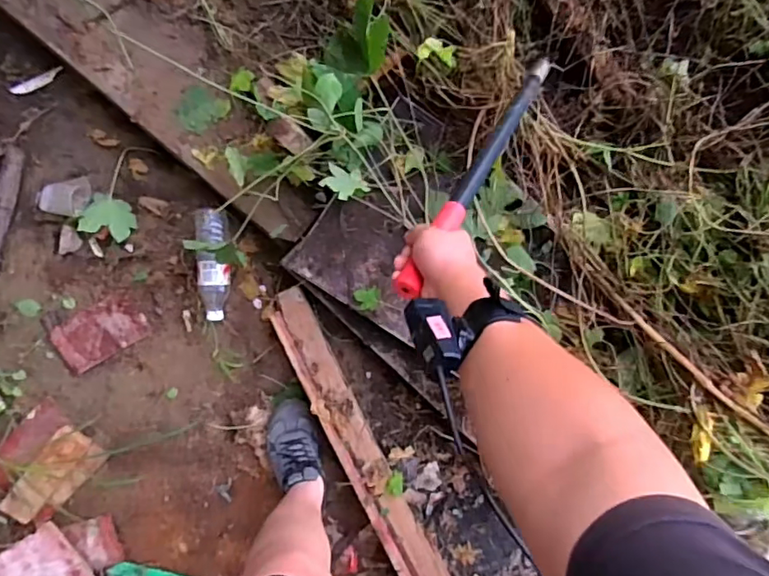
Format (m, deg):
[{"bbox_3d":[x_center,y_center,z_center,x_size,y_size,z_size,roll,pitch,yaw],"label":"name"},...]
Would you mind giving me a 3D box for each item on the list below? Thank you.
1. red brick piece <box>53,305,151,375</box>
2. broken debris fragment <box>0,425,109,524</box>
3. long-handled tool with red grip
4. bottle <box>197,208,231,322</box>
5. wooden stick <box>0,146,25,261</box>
[{"bbox_3d":[-0.562,0.087,1.084,0.165,0.014,0.100,-31,94,-10],"label":"red brick piece"},{"bbox_3d":[-0.640,0.368,1.062,0.179,0.025,0.103,-49,124,-18],"label":"broken debris fragment"},{"bbox_3d":[0.132,-0.167,0.698,0.025,0.022,0.491,37,55,-5],"label":"long-handled tool with red grip"},{"bbox_3d":[-0.338,-0.045,1.104,0.071,0.067,0.222,-1,88,-10],"label":"bottle"},{"bbox_3d":[-0.737,-0.148,1.054,0.044,0.033,0.255,16,85,-9],"label":"wooden stick"}]

